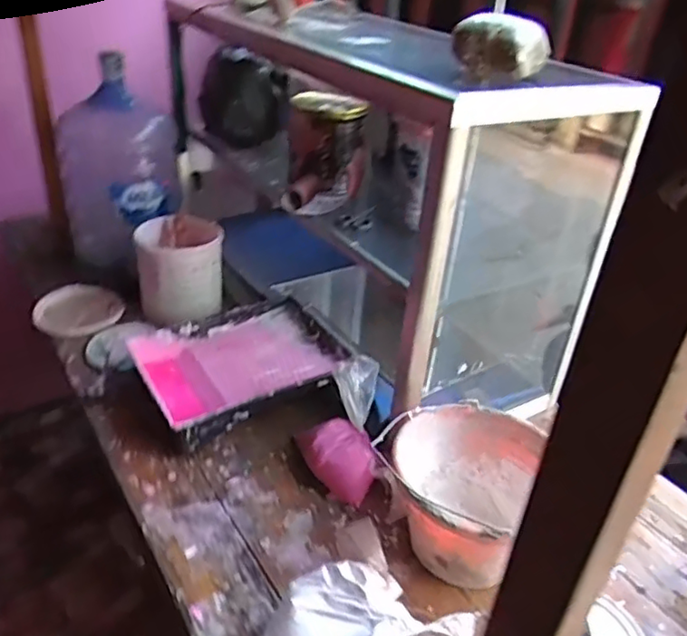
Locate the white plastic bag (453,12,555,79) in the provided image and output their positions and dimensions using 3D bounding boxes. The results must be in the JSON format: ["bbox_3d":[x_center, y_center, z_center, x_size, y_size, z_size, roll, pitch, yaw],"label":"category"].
[{"bbox_3d":[0.208,-0.361,0.827,0.121,0.070,0.106,14,32,14],"label":"white plastic bag"}]

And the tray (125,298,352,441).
[{"bbox_3d":[-0.192,0.086,1.183,0.358,0.085,0.302,-15,37,-30],"label":"tray"}]

